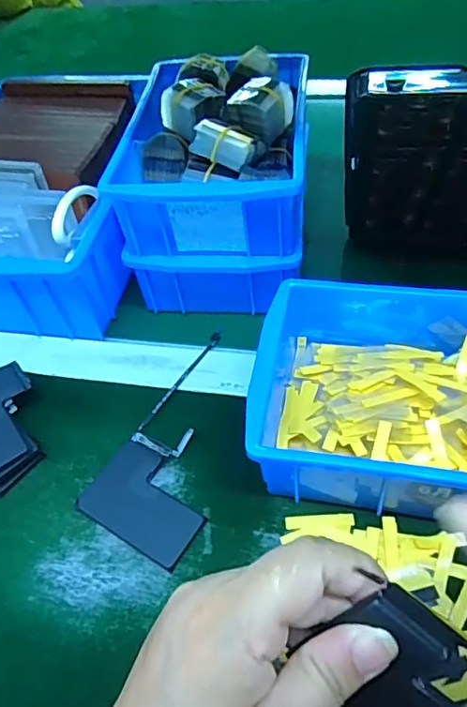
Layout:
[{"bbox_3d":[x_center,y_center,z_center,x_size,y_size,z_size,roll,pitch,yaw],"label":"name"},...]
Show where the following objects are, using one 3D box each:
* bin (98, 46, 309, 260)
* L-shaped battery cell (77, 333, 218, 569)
[{"bbox_3d":[-0.009,-0.149,0.419,0.131,0.098,0.178,1,51,8],"label":"bin"},{"bbox_3d":[-0.026,0.056,0.360,0.078,0.006,0.156,23,56,23],"label":"L-shaped battery cell"}]

